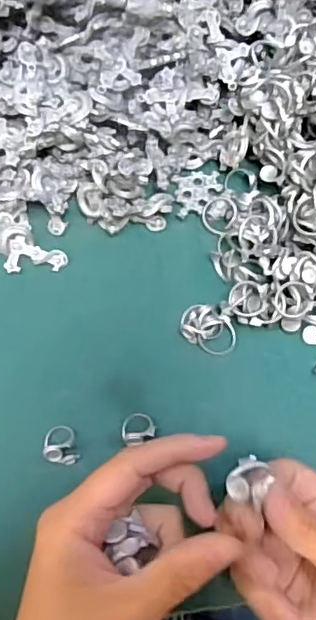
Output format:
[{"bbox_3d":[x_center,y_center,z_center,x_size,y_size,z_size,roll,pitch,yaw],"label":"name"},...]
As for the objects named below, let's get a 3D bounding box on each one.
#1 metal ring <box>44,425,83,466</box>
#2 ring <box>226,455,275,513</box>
[{"bbox_3d":[-0.058,0.081,0.343,0.020,0.020,0.025,-20,76,-7],"label":"metal ring"},{"bbox_3d":[0.038,0.071,0.239,0.015,0.011,0.019,20,75,4],"label":"ring"}]

